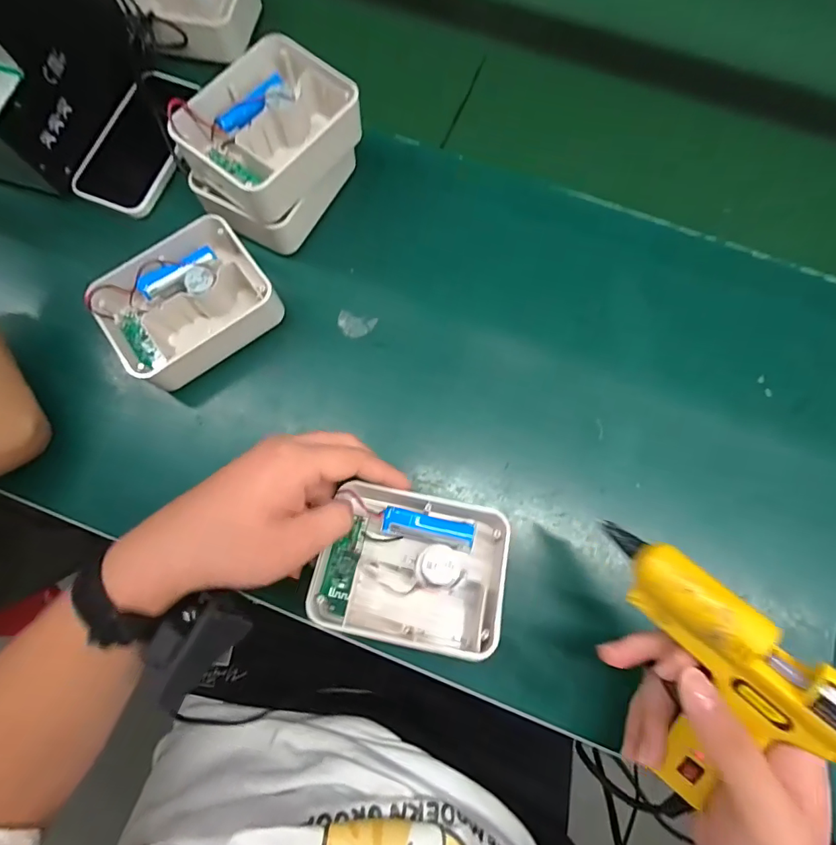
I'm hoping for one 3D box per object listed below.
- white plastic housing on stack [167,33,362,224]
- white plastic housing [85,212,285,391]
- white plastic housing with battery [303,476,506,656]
[{"bbox_3d":[-0.115,-0.239,0.368,0.106,0.044,0.139,40,79,8],"label":"white plastic housing on stack"},{"bbox_3d":[-0.192,-0.099,0.376,0.131,0.043,0.106,-36,79,-9],"label":"white plastic housing"},{"bbox_3d":[-0.001,0.106,0.320,0.130,0.050,0.100,11,78,2],"label":"white plastic housing with battery"}]

